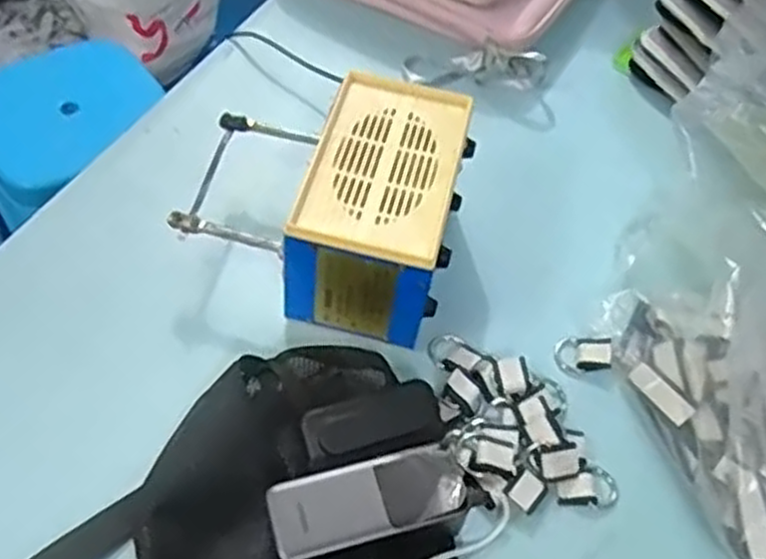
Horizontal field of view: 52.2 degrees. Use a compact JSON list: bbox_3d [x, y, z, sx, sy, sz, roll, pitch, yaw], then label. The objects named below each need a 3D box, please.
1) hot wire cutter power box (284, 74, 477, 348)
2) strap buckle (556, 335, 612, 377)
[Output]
[{"bbox_3d":[0.001,-0.059,0.638,0.116,0.107,0.185,13,54,4],"label":"hot wire cutter power box"},{"bbox_3d":[0.166,0.063,0.647,0.043,0.017,0.034,8,54,0],"label":"strap buckle"}]

